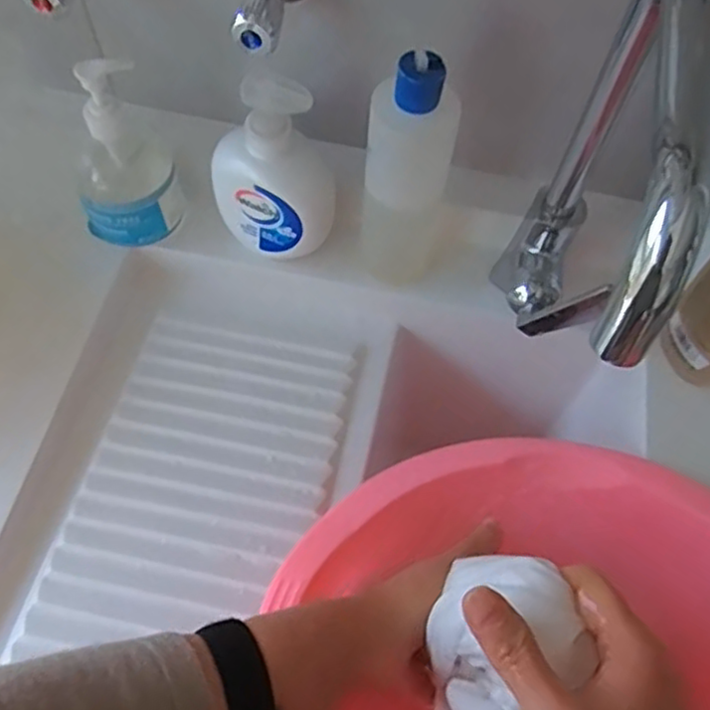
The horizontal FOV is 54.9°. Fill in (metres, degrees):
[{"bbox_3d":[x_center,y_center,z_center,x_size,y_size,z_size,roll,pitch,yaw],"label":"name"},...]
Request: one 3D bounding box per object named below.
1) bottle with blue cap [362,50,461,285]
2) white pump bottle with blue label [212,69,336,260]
[{"bbox_3d":[0.041,-0.139,0.532,0.061,0.203,0.058,12,64,4],"label":"bottle with blue cap"},{"bbox_3d":[-0.066,-0.150,0.552,0.095,0.158,0.069,-8,64,-6],"label":"white pump bottle with blue label"}]

